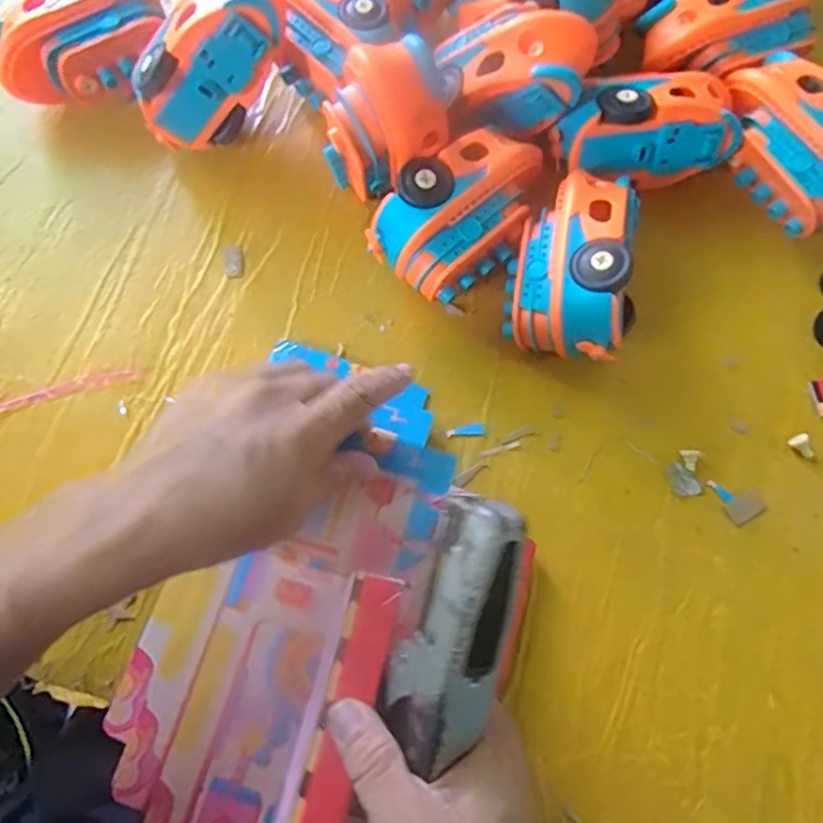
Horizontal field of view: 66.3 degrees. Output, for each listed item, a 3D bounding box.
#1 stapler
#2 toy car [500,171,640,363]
[{"bbox_3d":[0.019,0.089,0.254,0.043,0.031,0.111,19,104,7],"label":"stapler"},{"bbox_3d":[0.114,-0.096,0.436,0.089,0.078,0.125,8,71,4],"label":"toy car"}]

